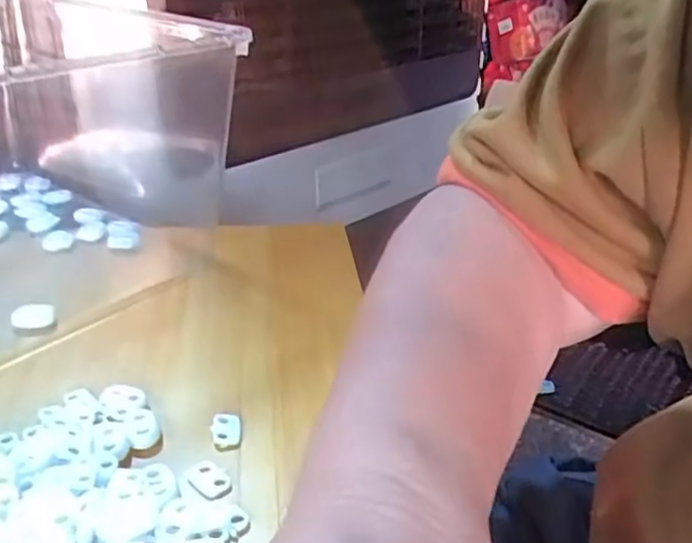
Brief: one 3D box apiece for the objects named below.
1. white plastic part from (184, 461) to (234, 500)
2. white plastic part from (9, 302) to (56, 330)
[{"bbox_3d":[-0.056,0.083,0.277,0.015,0.004,0.022,-20,33,-38],"label":"white plastic part"},{"bbox_3d":[-0.175,0.024,0.384,0.023,0.006,0.022,-8,27,-19],"label":"white plastic part"}]

